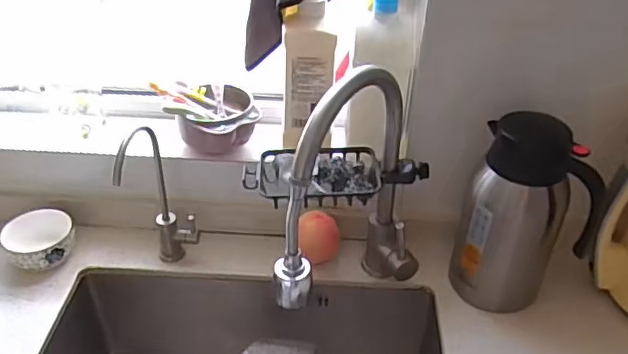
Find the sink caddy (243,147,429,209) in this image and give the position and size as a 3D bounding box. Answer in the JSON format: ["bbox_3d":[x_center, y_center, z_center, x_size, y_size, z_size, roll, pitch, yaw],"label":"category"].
[{"bbox_3d":[0.028,-0.004,0.818,0.252,0.045,0.106,2,35,-6],"label":"sink caddy"}]

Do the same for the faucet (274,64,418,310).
[{"bbox_3d":[0.062,0.039,0.723,0.082,0.337,0.255,26,39,26],"label":"faucet"}]

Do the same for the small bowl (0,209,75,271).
[{"bbox_3d":[-0.417,0.096,0.890,0.102,0.054,0.089,-18,42,-30],"label":"small bowl"}]

